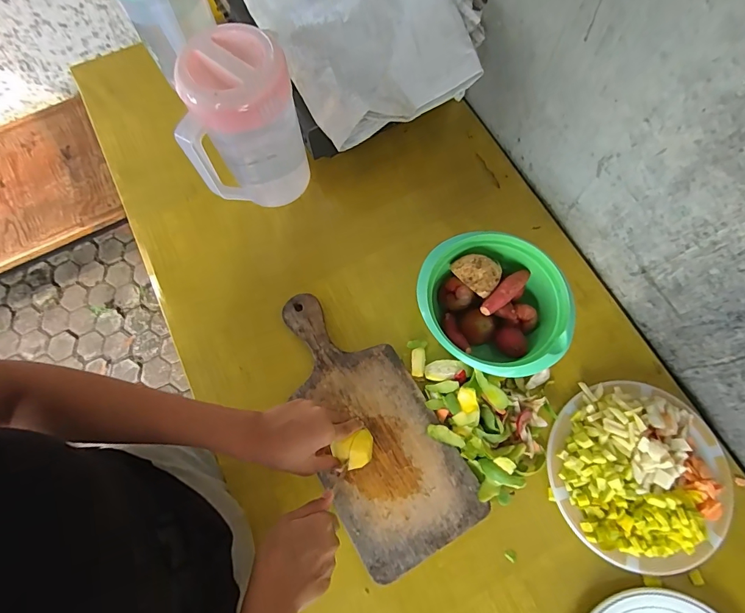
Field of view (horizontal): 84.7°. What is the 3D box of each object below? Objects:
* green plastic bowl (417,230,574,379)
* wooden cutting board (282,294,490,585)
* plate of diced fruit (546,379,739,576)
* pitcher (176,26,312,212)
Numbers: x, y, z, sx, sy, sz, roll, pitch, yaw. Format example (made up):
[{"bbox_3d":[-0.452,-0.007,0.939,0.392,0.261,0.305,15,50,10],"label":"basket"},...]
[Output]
[{"bbox_3d":[0.159,0.004,0.556,0.182,0.092,0.193,-20,74,-5],"label":"green plastic bowl"},{"bbox_3d":[-0.012,0.146,0.549,0.161,0.030,0.361,-28,75,-7],"label":"wooden cutting board"},{"bbox_3d":[0.338,0.206,0.510,0.221,0.051,0.216,0,73,1],"label":"plate of diced fruit"},{"bbox_3d":[-0.167,-0.228,0.556,0.143,0.227,0.106,-21,74,-5],"label":"pitcher"}]

